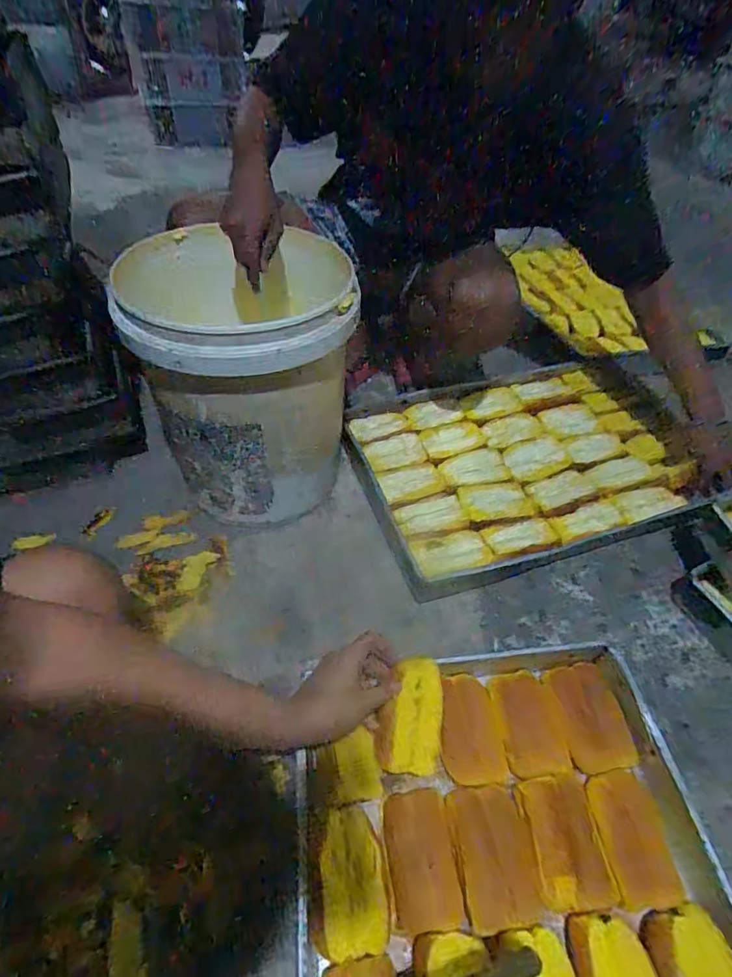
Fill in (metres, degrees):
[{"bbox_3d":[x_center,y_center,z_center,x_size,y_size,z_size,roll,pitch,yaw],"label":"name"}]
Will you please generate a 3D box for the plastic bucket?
[{"bbox_3d":[-0.185,-0.167,0.793,0.290,0.350,0.313,-10,50,-13],"label":"plastic bucket"}]

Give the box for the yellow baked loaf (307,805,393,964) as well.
[{"bbox_3d":[-0.019,0.385,0.507,0.077,0.031,0.117,-4,48,-8],"label":"yellow baked loaf"}]

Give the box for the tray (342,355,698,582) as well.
[{"bbox_3d":[0.277,-0.051,0.921,0.587,0.065,0.406,-12,50,-15],"label":"tray"}]

